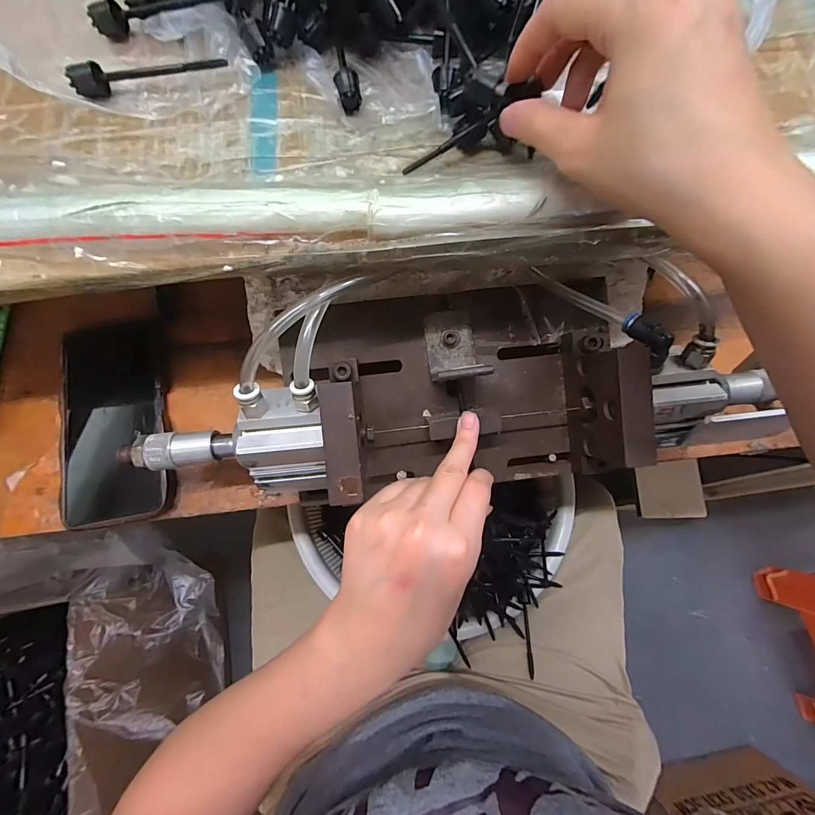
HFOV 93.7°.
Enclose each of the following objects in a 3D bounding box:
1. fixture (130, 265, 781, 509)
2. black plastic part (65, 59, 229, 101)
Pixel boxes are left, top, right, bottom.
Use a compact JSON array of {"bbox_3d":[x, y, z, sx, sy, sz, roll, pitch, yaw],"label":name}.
[{"bbox_3d":[0.025,-0.024,0.264,0.384,0.095,0.148,-4,77,-1],"label":"fixture"},{"bbox_3d":[-0.152,-0.201,0.224,0.085,0.013,0.016,-17,77,-5],"label":"black plastic part"}]

